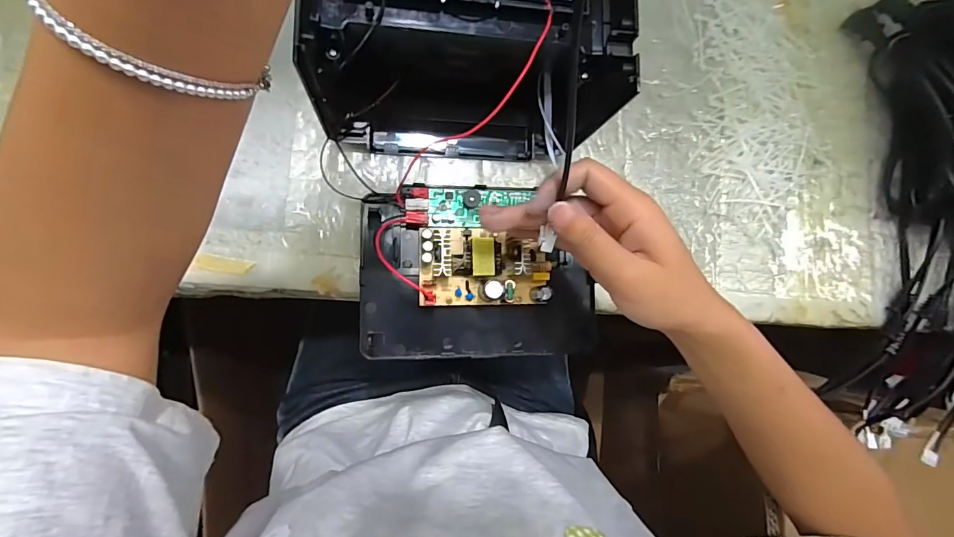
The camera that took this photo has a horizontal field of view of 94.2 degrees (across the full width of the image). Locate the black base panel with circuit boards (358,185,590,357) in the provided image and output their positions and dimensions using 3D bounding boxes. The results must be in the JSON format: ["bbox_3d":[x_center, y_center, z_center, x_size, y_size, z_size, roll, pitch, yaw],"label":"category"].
[{"bbox_3d":[0.006,0.003,0.343,0.186,0.043,0.132,0,86,-8],"label":"black base panel with circuit boards"}]

